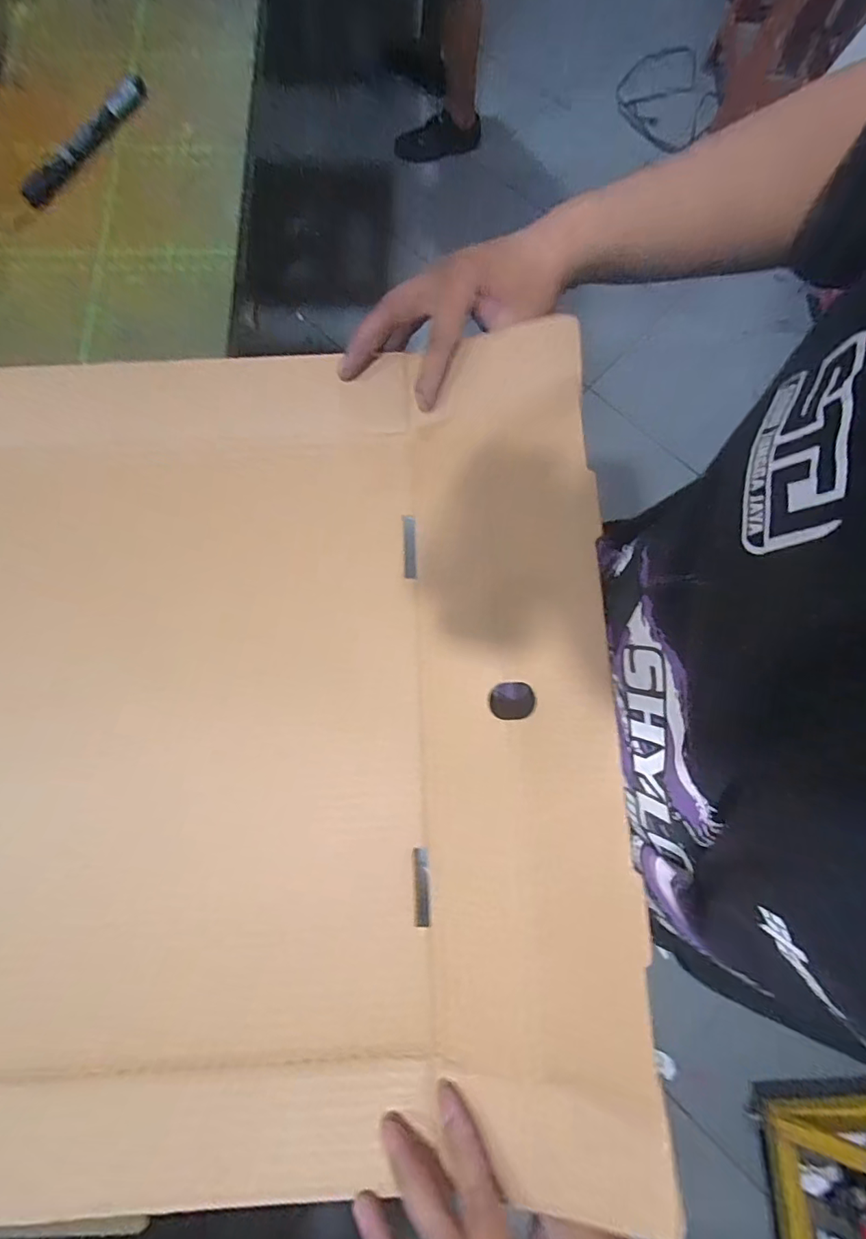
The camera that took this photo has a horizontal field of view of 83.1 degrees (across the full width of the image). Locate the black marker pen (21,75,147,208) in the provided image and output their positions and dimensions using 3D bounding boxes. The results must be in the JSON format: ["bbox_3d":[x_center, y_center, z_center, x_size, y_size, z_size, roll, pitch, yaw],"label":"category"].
[{"bbox_3d":[-0.270,-0.373,0.381,0.016,0.012,0.134,27,79,4],"label":"black marker pen"}]

